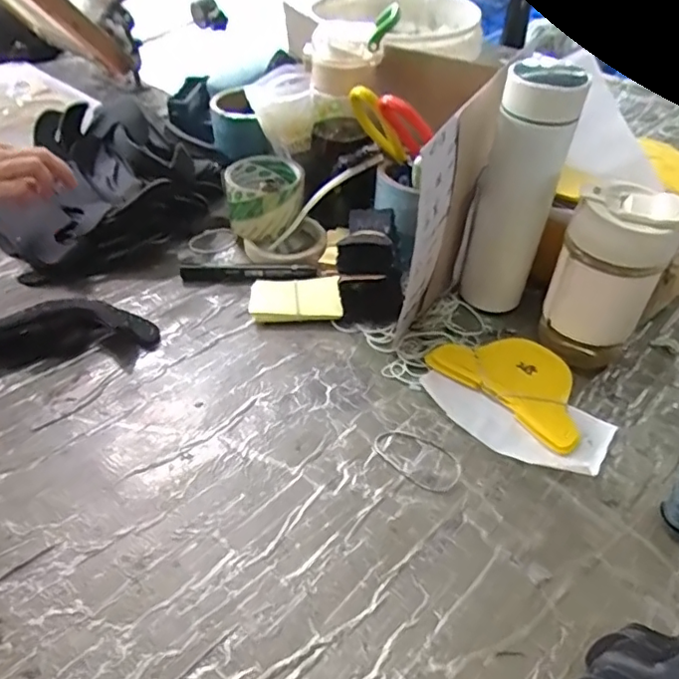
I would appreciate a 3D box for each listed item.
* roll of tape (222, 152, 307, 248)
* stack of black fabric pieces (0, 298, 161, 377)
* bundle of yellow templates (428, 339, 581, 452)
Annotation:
[{"bbox_3d":[-0.085,-0.166,0.675,0.087,0.069,0.097,0,42,-3],"label":"roll of tape"},{"bbox_3d":[-0.284,0.000,0.530,0.219,0.027,0.075,-11,44,-13],"label":"stack of black fabric pieces"},{"bbox_3d":[0.161,0.035,0.518,0.091,0.015,0.140,-32,52,-31],"label":"bundle of yellow templates"}]

